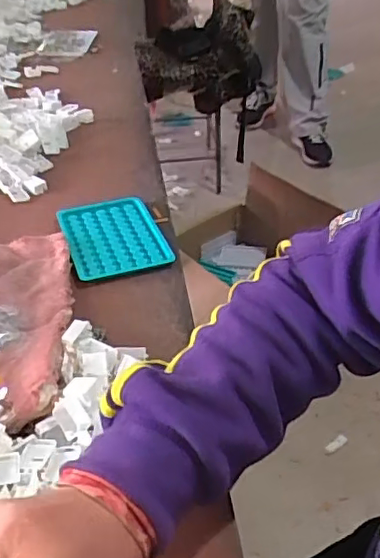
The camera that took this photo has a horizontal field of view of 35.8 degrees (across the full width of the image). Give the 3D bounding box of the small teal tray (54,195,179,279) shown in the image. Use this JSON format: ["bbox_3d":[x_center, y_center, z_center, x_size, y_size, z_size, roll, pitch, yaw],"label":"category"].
[{"bbox_3d":[-0.079,-0.046,0.606,0.097,0.009,0.122,-12,41,-14],"label":"small teal tray"}]

